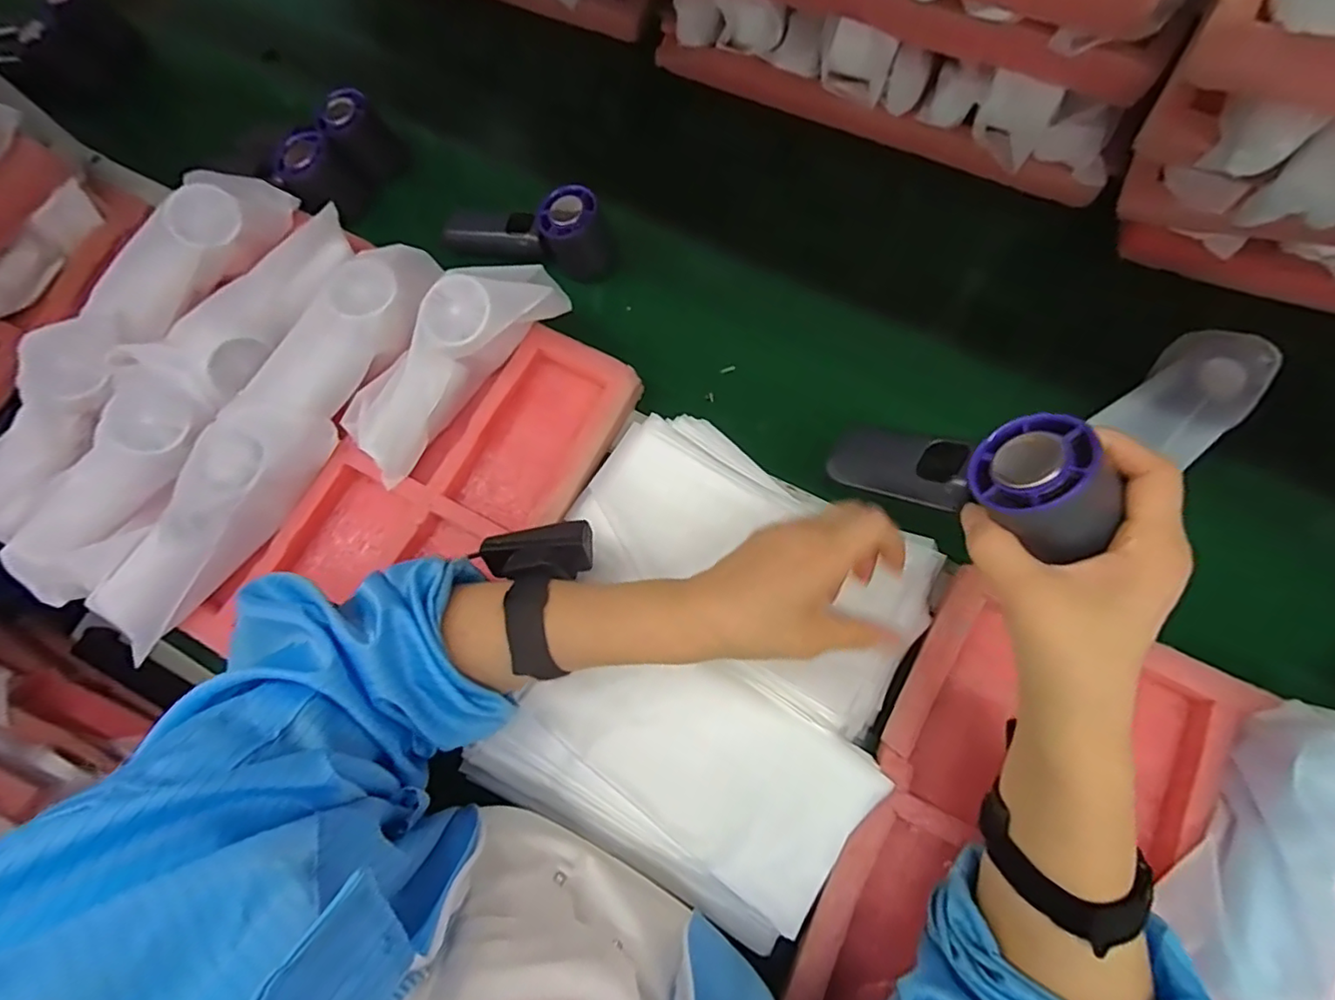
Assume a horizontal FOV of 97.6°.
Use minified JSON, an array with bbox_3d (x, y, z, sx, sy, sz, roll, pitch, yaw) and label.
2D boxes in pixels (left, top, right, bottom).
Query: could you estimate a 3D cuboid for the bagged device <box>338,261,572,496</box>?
[{"bbox_3d":[-0.166,-0.108,0.453,0.067,0.052,0.192,43,93,12],"label":"bagged device"}]

